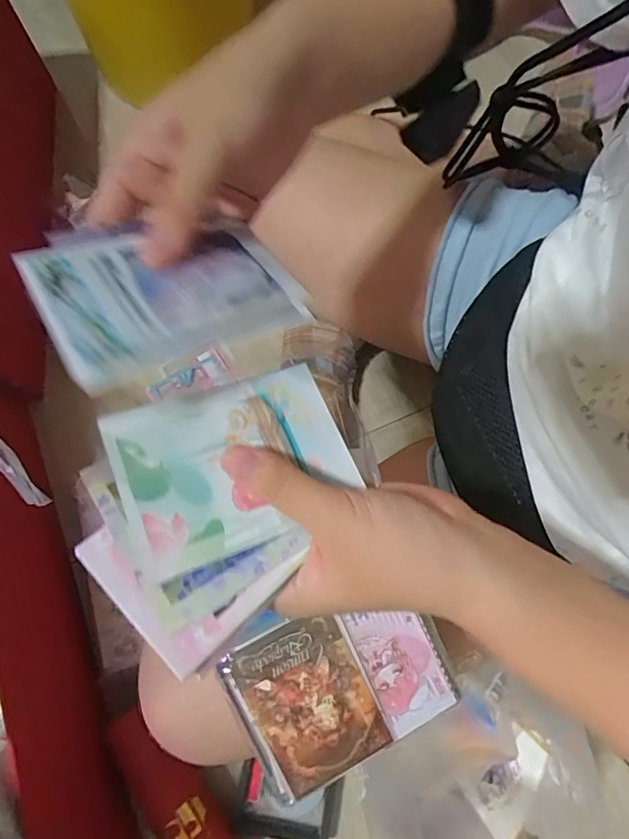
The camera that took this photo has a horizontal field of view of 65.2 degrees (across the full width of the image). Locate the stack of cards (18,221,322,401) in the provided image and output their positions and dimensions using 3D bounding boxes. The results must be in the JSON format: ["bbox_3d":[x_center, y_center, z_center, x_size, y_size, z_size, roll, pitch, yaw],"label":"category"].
[{"bbox_3d":[-0.063,-0.061,0.220,0.110,0.006,0.083,-26,67,-29],"label":"stack of cards"}]

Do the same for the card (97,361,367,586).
[{"bbox_3d":[-0.035,0.018,0.221,0.100,0.004,0.075,-18,70,-21],"label":"card"}]

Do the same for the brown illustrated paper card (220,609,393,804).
[{"bbox_3d":[-0.004,0.171,0.297,0.077,0.004,0.097,-24,94,-7],"label":"brown illustrated paper card"}]

